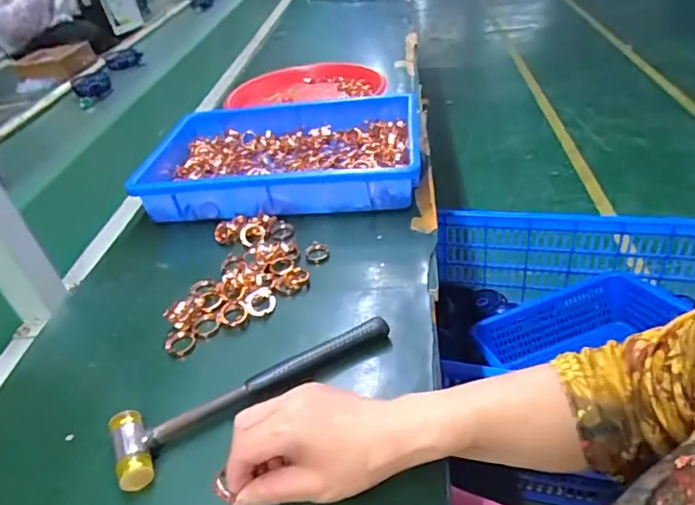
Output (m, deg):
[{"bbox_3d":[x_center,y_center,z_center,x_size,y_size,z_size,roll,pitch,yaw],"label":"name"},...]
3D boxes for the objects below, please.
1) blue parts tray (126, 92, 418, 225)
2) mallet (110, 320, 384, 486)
[{"bbox_3d":[-0.090,-0.137,0.704,0.357,0.066,0.236,-3,39,7],"label":"blue parts tray"},{"bbox_3d":[-0.074,0.111,0.427,0.237,0.023,0.057,-25,42,-20],"label":"mallet"}]

